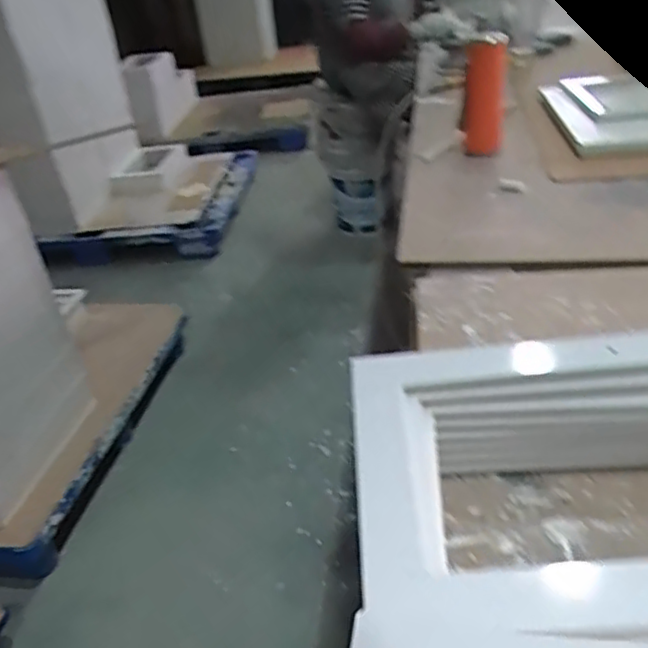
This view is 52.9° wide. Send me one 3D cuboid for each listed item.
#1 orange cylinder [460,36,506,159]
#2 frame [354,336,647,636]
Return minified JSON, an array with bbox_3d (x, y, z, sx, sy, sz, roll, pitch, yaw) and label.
[{"bbox_3d":[0.303,-0.428,1.241,0.079,0.194,0.068,2,34,15],"label":"orange cylinder"},{"bbox_3d":[0.237,0.087,0.444,0.427,0.025,0.250,-5,33,4],"label":"frame"}]

